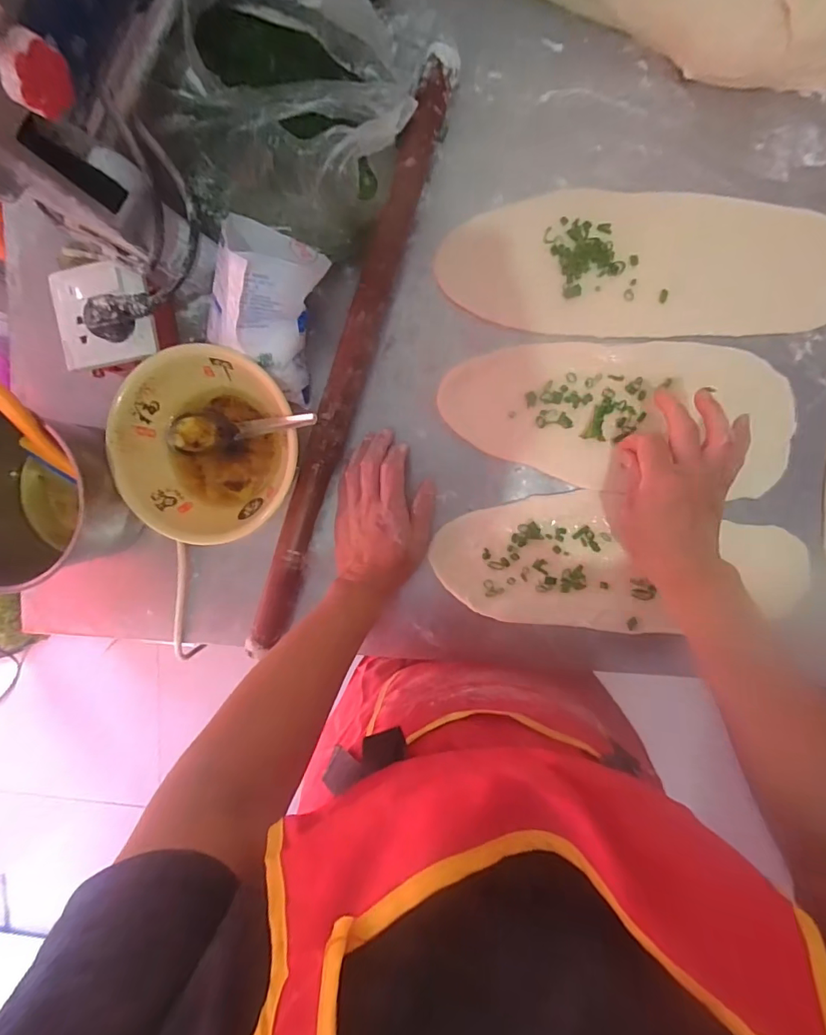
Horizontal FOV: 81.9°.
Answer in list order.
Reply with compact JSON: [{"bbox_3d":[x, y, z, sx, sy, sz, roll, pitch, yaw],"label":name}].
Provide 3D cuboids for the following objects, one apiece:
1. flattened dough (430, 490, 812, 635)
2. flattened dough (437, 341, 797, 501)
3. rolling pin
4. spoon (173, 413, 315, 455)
[{"bbox_3d":[0.187,0.044,0.443,0.326,0.012,0.125,2,96,5],"label":"flattened dough"},{"bbox_3d":[0.184,-0.093,0.434,0.307,0.011,0.128,2,96,4],"label":"flattened dough"},{"bbox_3d":[-0.063,-0.132,0.440,0.027,0.030,0.545,20,97,3],"label":"rolling pin"},{"bbox_3d":[-0.154,-0.082,0.441,0.161,0.030,0.035,-1,96,23],"label":"spoon"}]

